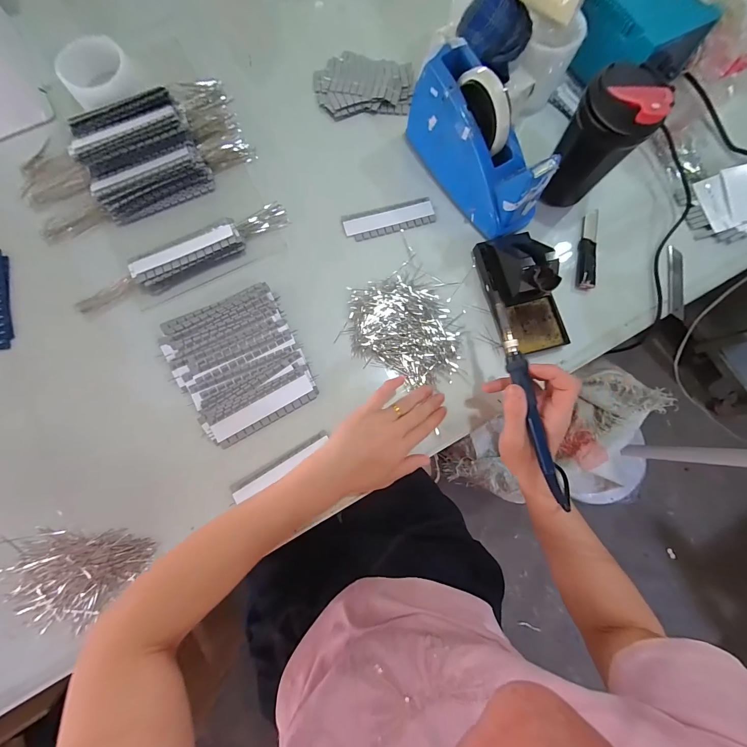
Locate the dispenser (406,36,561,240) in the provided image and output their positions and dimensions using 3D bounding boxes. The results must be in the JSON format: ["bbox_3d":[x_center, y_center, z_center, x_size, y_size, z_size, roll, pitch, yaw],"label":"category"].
[{"bbox_3d":[0.128,-0.284,0.413,0.067,0.114,0.208,-35,83,-8],"label":"dispenser"}]

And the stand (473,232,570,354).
[{"bbox_3d":[0.189,-0.108,0.405,0.074,0.071,0.158,-15,81,-5],"label":"stand"}]

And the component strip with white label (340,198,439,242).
[{"bbox_3d":[0.022,-0.212,0.451,0.125,0.007,0.041,-18,81,-5],"label":"component strip with white label"}]

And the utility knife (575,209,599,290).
[{"bbox_3d":[0.290,-0.172,0.446,0.025,0.009,0.118,11,80,0],"label":"utility knife"}]

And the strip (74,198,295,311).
[{"bbox_3d":[-0.238,-0.147,0.422,0.276,0.026,0.046,-31,83,-7],"label":"strip"}]

